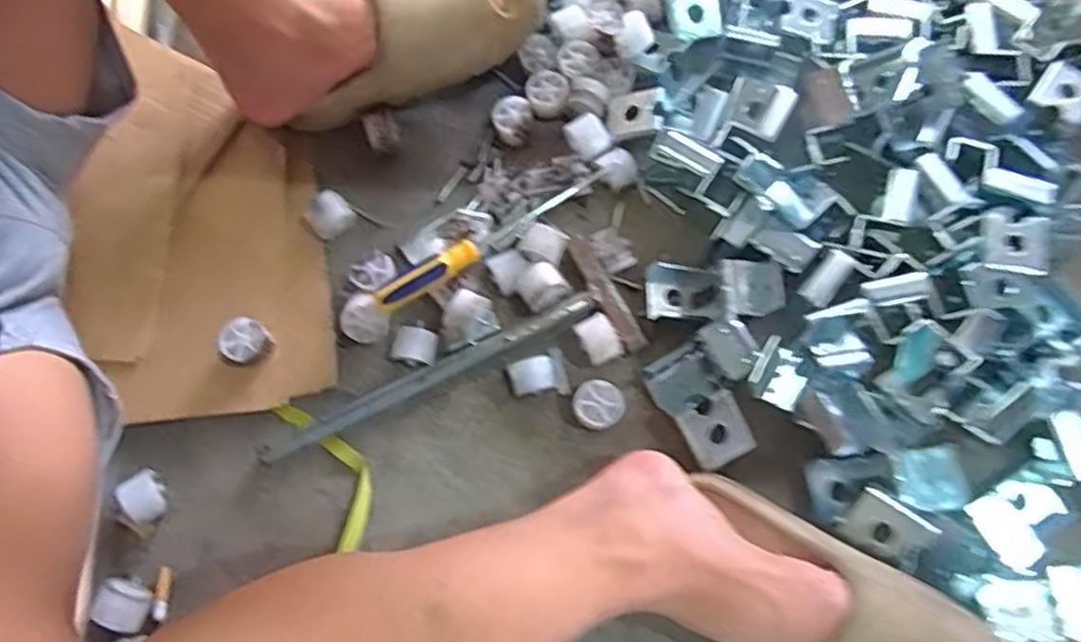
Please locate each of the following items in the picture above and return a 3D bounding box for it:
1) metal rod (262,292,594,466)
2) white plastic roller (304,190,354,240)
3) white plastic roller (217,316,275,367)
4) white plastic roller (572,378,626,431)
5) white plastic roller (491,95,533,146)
[{"bbox_3d":[-0.086,0.045,0.583,0.276,0.013,0.017,-26,74,-6],"label":"metal rod"},{"bbox_3d":[-0.178,-0.089,0.620,0.034,0.031,0.030,-38,76,-10],"label":"white plastic roller"},{"bbox_3d":[-0.229,0.018,0.578,0.035,0.028,0.034,0,73,1],"label":"white plastic roller"},{"bbox_3d":[0.044,0.066,0.569,0.038,0.021,0.037,0,73,1],"label":"white plastic roller"},{"bbox_3d":[-0.026,-0.177,0.647,0.033,0.021,0.035,0,73,1],"label":"white plastic roller"}]

